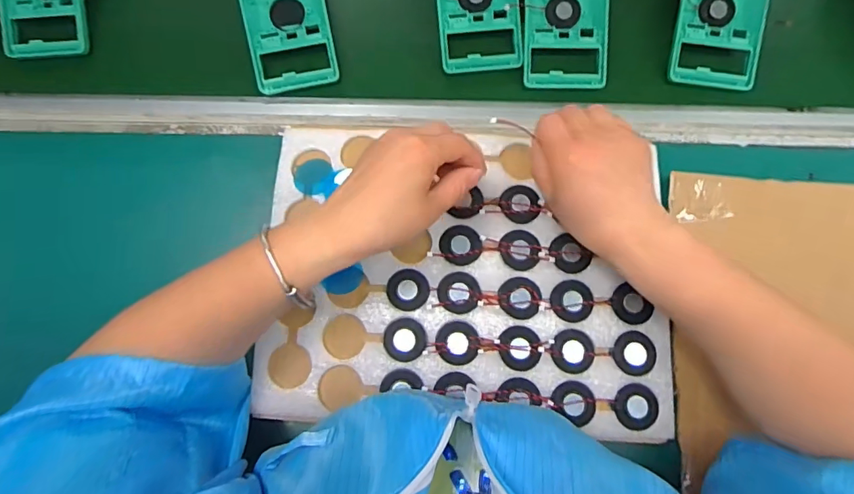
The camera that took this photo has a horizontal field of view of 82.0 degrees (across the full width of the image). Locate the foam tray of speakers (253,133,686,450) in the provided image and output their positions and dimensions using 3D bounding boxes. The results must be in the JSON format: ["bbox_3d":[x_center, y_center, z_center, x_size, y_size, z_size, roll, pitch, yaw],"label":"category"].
[{"bbox_3d":[0.032,0.021,0.405,0.320,0.018,0.240,3,76,0],"label":"foam tray of speakers"}]

